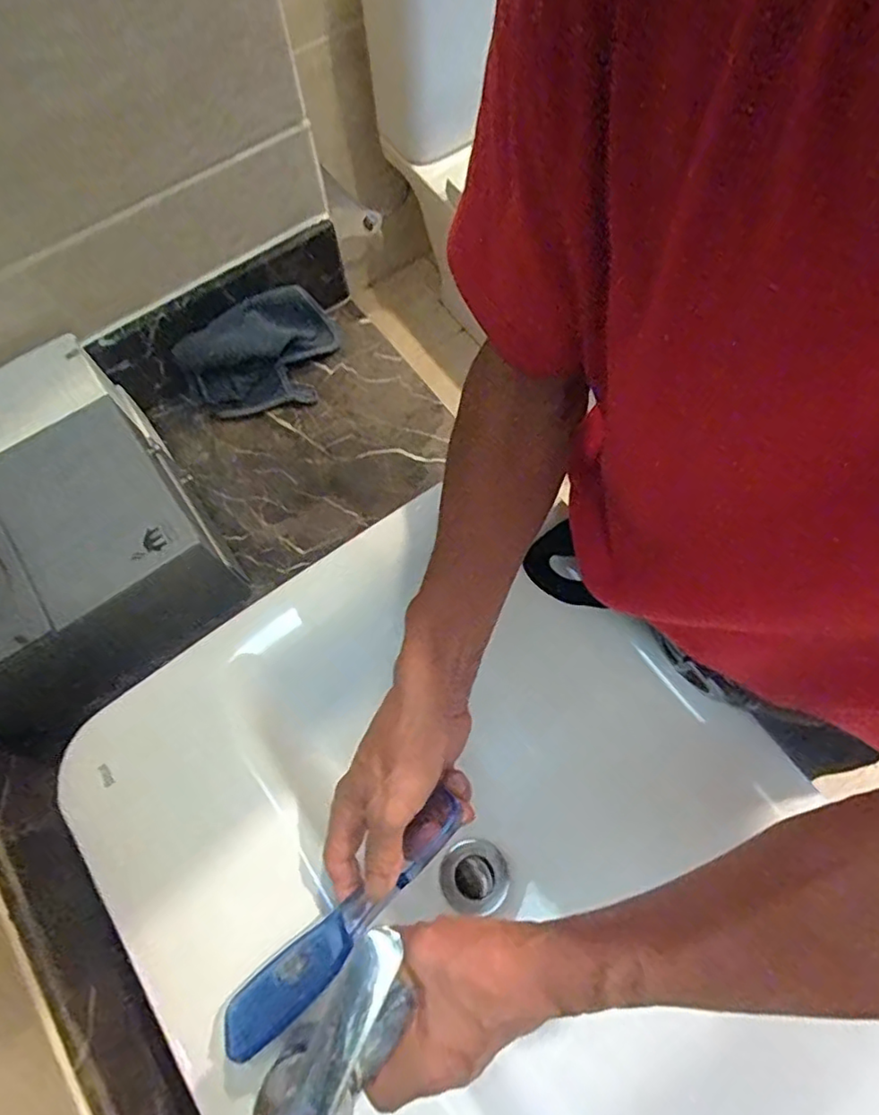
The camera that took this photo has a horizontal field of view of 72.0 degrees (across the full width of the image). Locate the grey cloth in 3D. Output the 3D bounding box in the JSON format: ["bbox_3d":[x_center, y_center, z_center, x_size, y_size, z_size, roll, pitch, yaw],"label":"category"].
[{"bbox_3d":[-0.180,-0.217,0.640,0.159,0.108,0.032,-43,33,-15],"label":"grey cloth"}]

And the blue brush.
[{"bbox_3d":[-0.055,0.218,0.362,0.183,0.029,0.031,-46,75,-2],"label":"blue brush"}]

